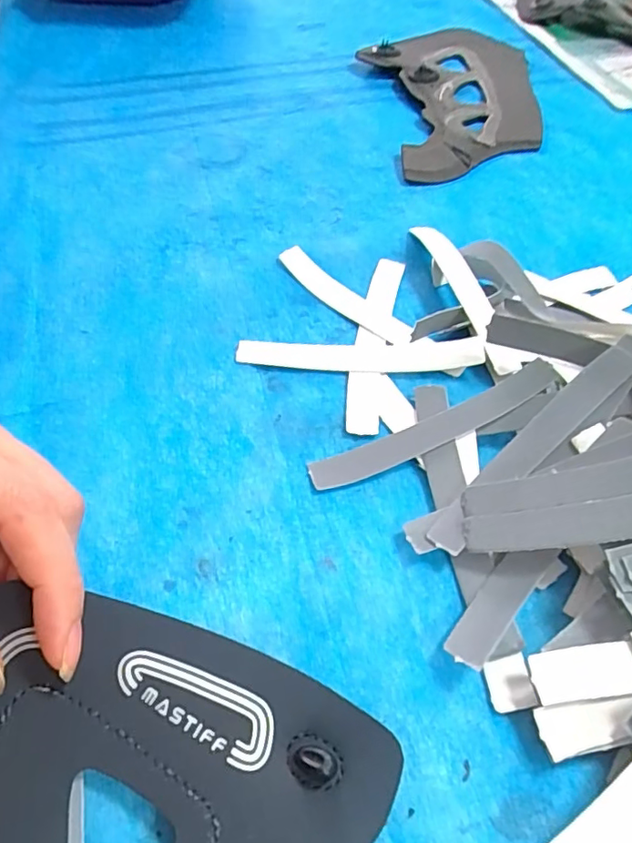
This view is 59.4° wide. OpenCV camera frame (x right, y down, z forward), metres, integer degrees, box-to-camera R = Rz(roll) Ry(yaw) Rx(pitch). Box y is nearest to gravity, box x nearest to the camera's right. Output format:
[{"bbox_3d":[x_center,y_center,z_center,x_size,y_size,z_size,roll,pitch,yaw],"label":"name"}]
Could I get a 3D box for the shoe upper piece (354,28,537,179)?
[{"bbox_3d":[0.091,-0.203,0.345,0.107,0.020,0.146,-10,55,-6],"label":"shoe upper piece"}]

